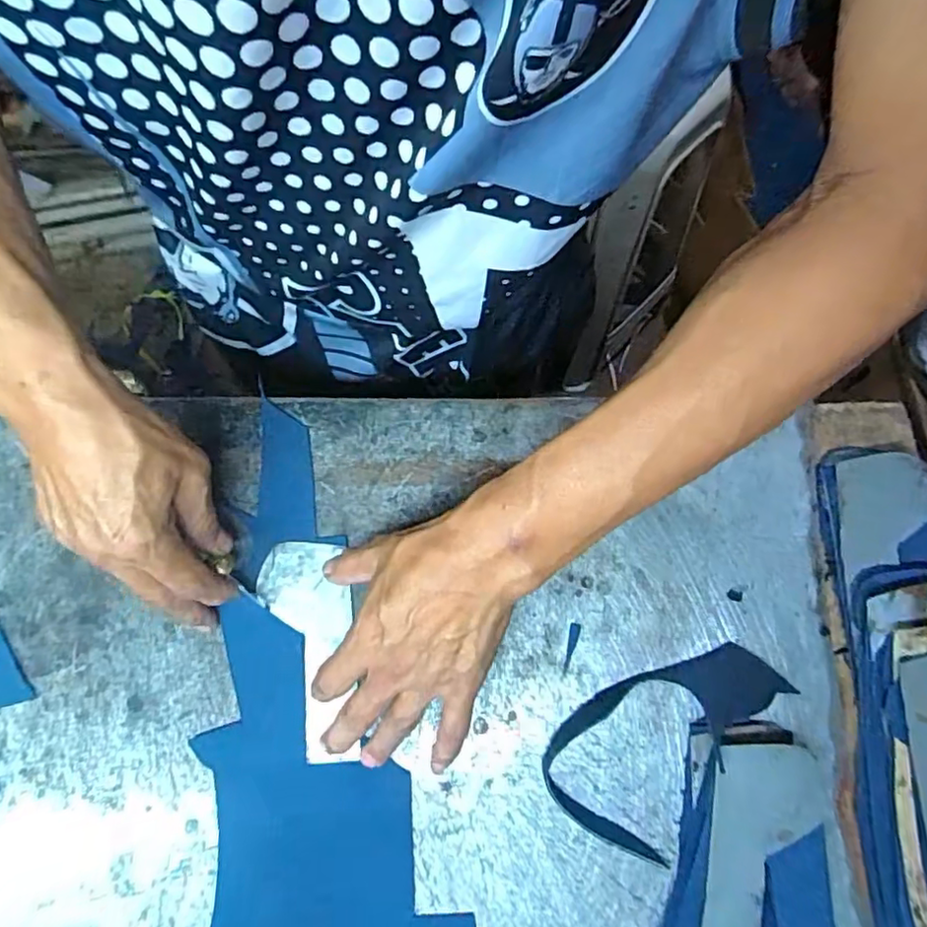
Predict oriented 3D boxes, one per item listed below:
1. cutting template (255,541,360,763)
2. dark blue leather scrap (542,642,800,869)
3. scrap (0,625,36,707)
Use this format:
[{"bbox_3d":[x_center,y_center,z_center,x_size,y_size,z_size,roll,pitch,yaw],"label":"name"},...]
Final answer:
[{"bbox_3d":[-0.099,0.116,0.383,0.057,0.006,0.133,-4,76,-5],"label":"cutting template"},{"bbox_3d":[0.121,0.162,0.369,0.088,0.018,0.147,41,80,10],"label":"dark blue leather scrap"},{"bbox_3d":[-0.283,0.124,0.379,0.027,0.004,0.053,-5,78,-9],"label":"scrap"}]

